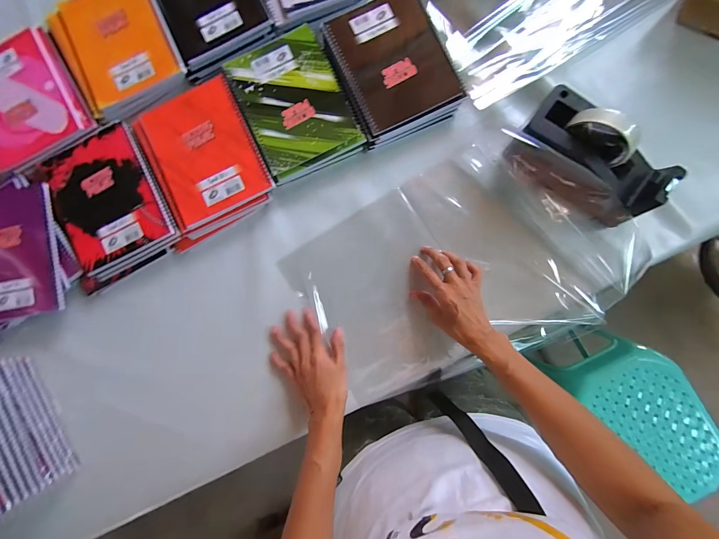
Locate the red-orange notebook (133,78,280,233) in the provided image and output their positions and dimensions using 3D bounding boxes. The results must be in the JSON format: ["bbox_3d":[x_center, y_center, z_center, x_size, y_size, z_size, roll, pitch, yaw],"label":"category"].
[{"bbox_3d":[-0.245,-0.183,0.474,0.163,0.009,0.201,-27,85,1],"label":"red-orange notebook"}]

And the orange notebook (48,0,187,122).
[{"bbox_3d":[-0.398,-0.366,0.496,0.171,0.014,0.218,-29,85,1],"label":"orange notebook"}]

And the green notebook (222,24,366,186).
[{"bbox_3d":[-0.104,-0.261,0.475,0.150,0.008,0.216,-25,85,1],"label":"green notebook"}]

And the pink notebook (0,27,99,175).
[{"bbox_3d":[-0.542,-0.272,0.487,0.171,0.021,0.210,-34,85,0],"label":"pink notebook"}]

